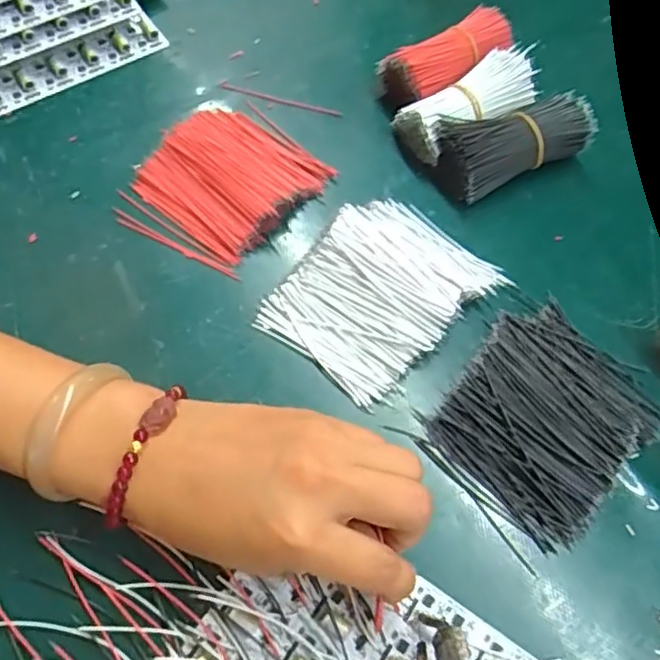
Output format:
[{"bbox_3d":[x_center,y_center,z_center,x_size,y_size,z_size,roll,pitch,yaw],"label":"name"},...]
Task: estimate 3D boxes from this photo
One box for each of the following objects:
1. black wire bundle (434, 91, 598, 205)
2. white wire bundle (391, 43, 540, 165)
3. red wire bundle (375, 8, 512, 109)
[{"bbox_3d":[0.112,-0.115,0.385,0.094,0.036,0.043,-21,67,-12],"label":"black wire bundle"},{"bbox_3d":[0.087,-0.141,0.396,0.090,0.038,0.041,-29,69,-16],"label":"white wire bundle"},{"bbox_3d":[0.078,-0.175,0.415,0.092,0.034,0.040,-26,69,-14],"label":"red wire bundle"}]

